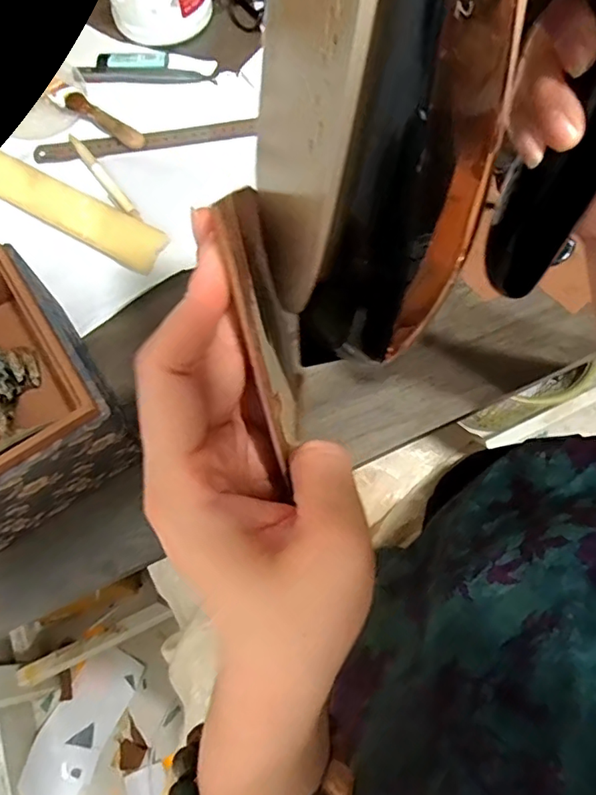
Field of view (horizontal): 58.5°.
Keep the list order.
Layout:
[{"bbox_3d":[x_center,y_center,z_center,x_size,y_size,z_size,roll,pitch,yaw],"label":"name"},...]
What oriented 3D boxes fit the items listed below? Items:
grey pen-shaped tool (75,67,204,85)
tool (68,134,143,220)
[{"bbox_3d":[-0.176,-0.357,0.589,0.135,0.013,0.016,-2,67,2],"label":"grey pen-shaped tool"},{"bbox_3d":[-0.194,-0.220,0.527,0.012,0.010,0.128,-36,70,-12],"label":"tool"}]

